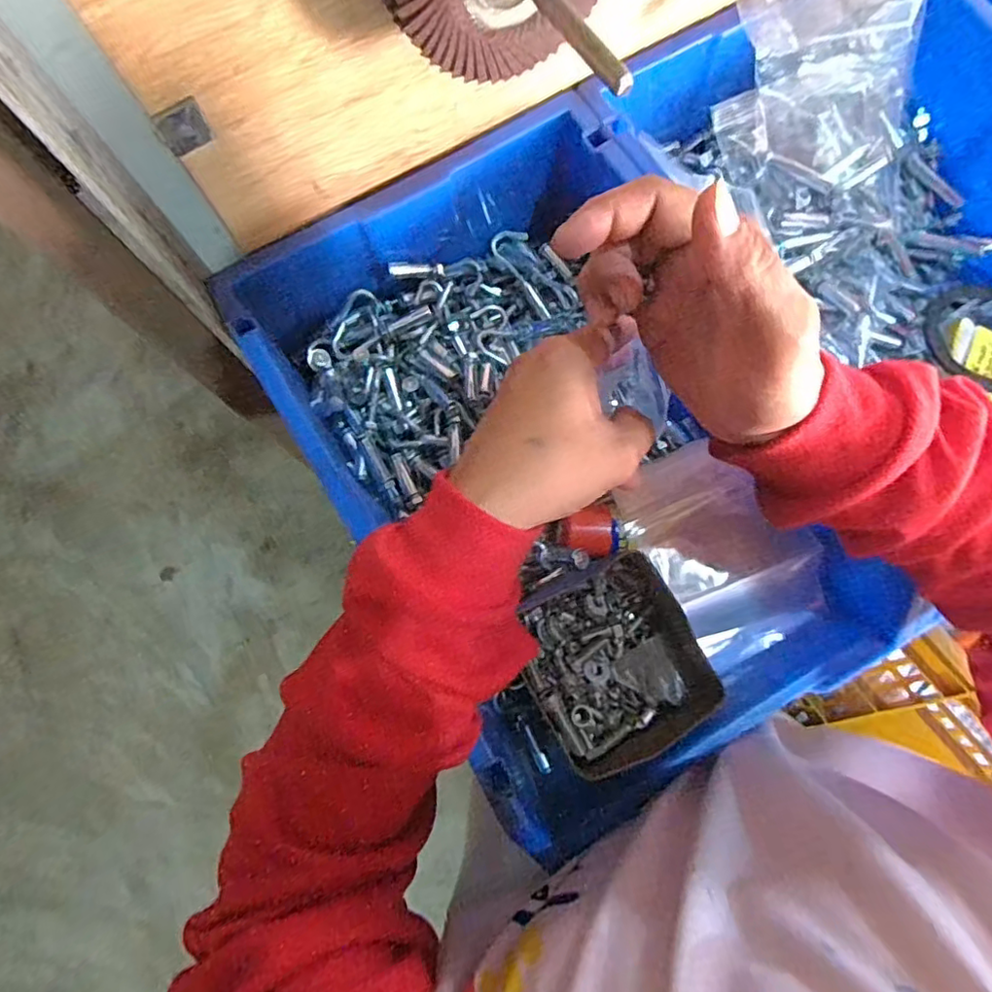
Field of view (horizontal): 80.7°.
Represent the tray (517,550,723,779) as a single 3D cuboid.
[{"bbox_3d":[0.083,0.115,0.409,0.117,0.032,0.126,-29,78,-5],"label":"tray"}]

